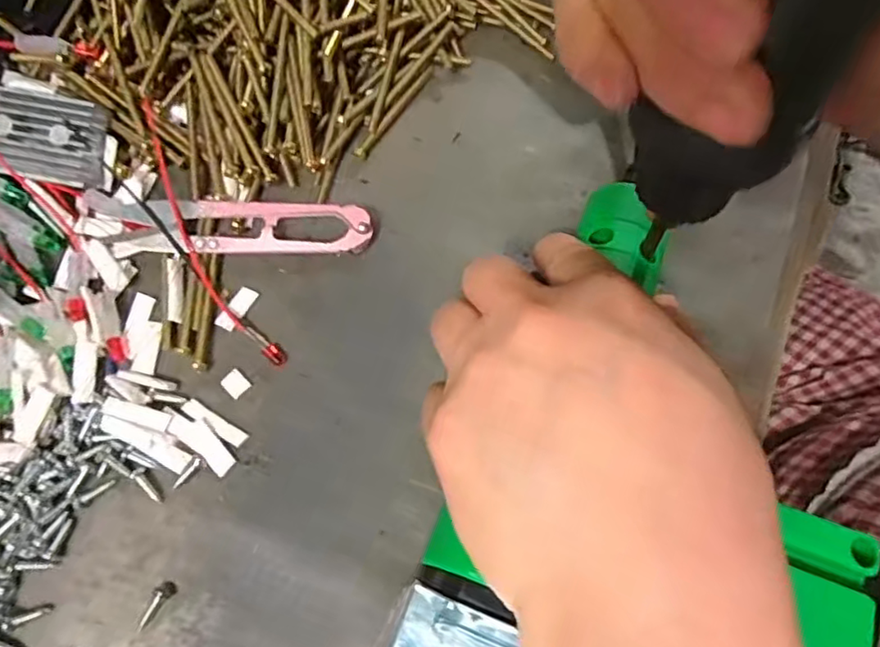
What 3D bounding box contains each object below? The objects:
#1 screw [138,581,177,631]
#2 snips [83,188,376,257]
[{"bbox_3d":[-0.094,0.092,0.198,0.005,0.004,0.016,40,75,11],"label":"screw"},{"bbox_3d":[-0.084,-0.037,0.239,0.114,0.012,0.024,5,71,0],"label":"snips"}]

